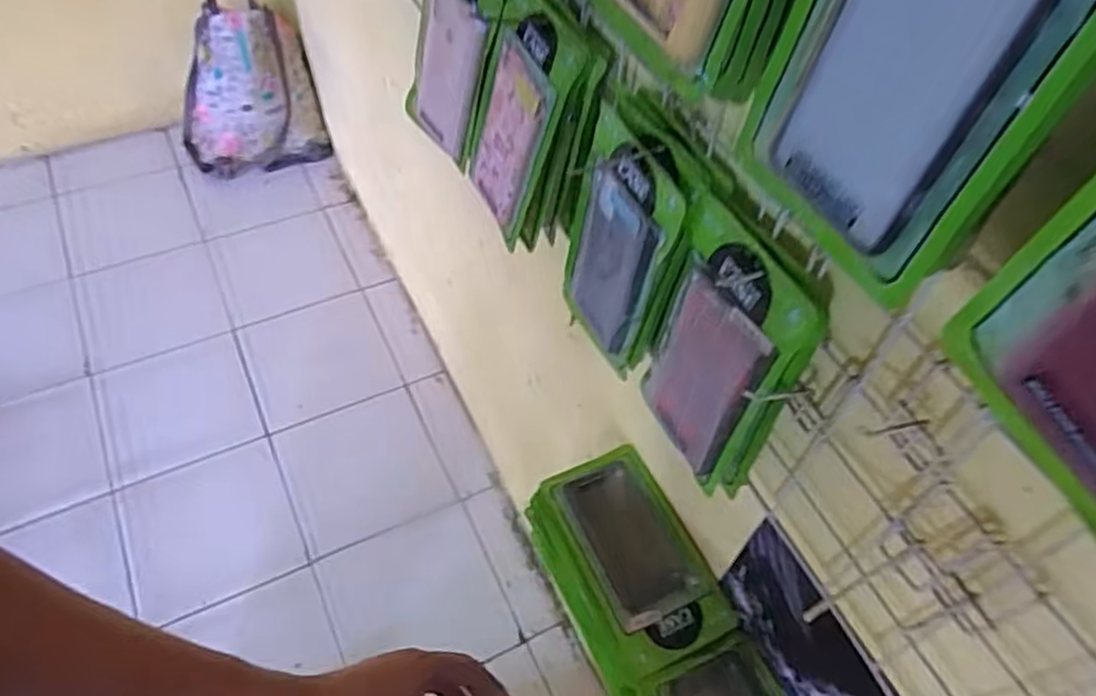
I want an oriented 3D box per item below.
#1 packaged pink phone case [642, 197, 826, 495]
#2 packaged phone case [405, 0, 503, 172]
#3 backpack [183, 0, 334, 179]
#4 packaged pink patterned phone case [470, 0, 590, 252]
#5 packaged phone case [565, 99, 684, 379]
[{"bbox_3d":[0.115,0.008,0.514,0.019,0.200,0.107,-17,54,-21],"label":"packaged pink phone case"},{"bbox_3d":[-0.093,-0.270,0.697,0.015,0.209,0.095,-38,80,-31],"label":"packaged phone case"},{"bbox_3d":[-0.706,-0.581,1.683,0.323,0.409,0.148,0,55,-4],"label":"backpack"},{"bbox_3d":[-0.030,-0.199,0.640,0.023,0.205,0.103,-23,64,-34],"label":"packaged pink patterned phone case"},{"bbox_3d":[0.051,-0.074,0.585,0.011,0.207,0.104,-26,62,-23],"label":"packaged phone case"}]

